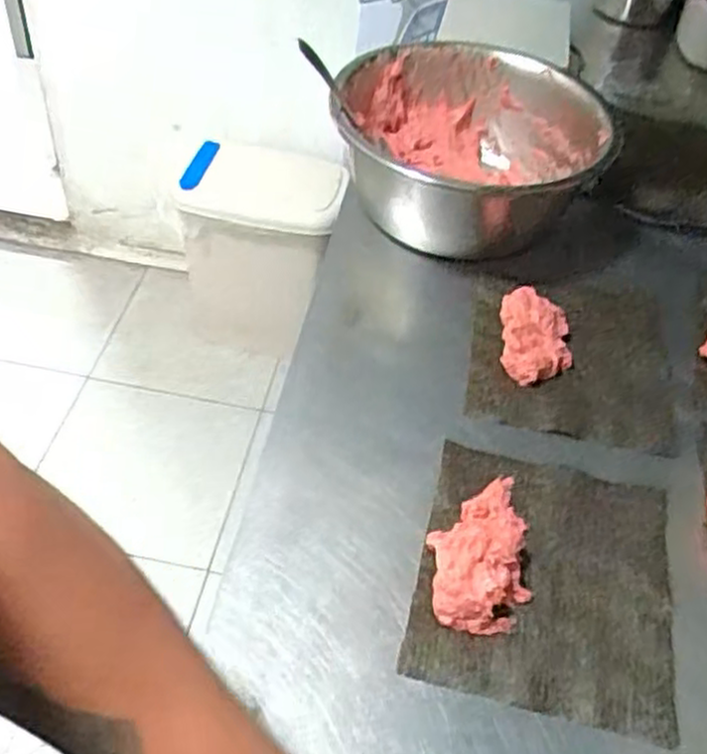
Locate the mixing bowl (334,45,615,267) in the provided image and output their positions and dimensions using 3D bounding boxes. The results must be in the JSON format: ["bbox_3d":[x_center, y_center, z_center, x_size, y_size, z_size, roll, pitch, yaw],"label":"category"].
[{"bbox_3d":[0.112,-0.242,0.842,0.273,0.131,0.250,4,47,-4],"label":"mixing bowl"}]

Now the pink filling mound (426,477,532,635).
[{"bbox_3d":[0.093,0.120,0.568,0.068,0.032,0.124,6,47,-1],"label":"pink filling mound"}]

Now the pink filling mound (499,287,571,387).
[{"bbox_3d":[0.170,-0.040,0.722,0.063,0.029,0.103,9,47,1],"label":"pink filling mound"}]

